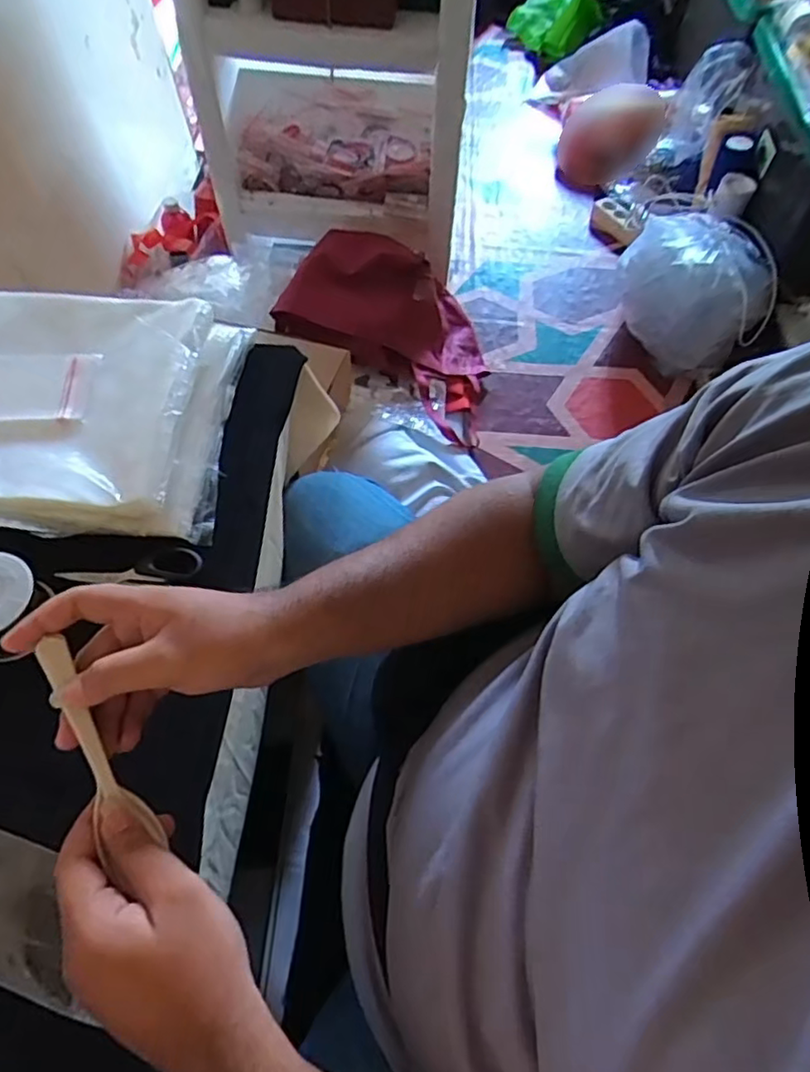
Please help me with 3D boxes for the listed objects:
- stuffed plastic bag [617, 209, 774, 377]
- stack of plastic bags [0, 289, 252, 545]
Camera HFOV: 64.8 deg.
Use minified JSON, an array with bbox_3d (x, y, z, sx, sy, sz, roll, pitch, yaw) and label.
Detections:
[{"bbox_3d":[0.602,-0.518,1.332,0.224,0.183,0.307,-20,63,-13],"label":"stuffed plastic bag"},{"bbox_3d":[-0.360,-0.119,0.565,0.399,0.044,0.249,3,60,0],"label":"stack of plastic bags"}]

